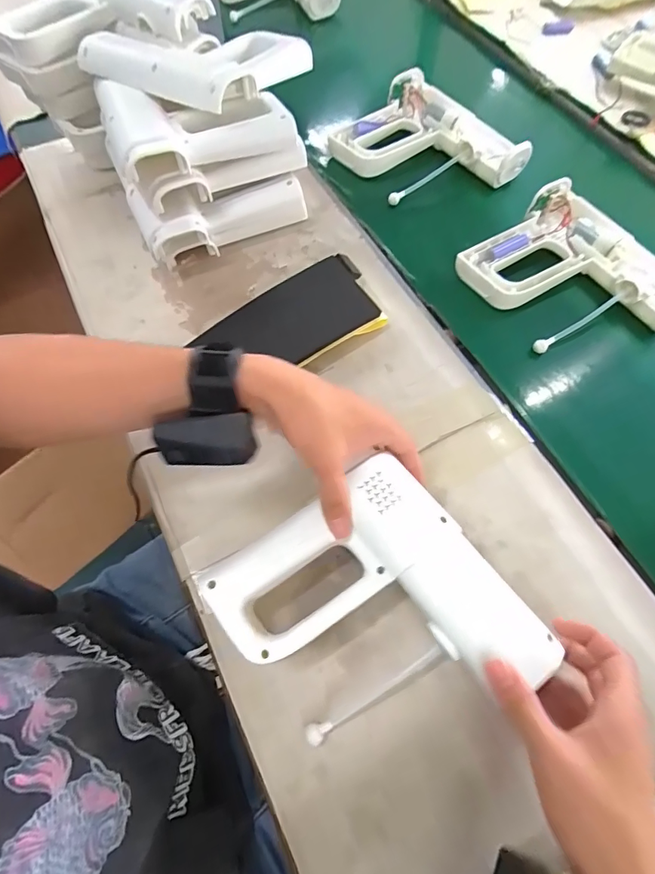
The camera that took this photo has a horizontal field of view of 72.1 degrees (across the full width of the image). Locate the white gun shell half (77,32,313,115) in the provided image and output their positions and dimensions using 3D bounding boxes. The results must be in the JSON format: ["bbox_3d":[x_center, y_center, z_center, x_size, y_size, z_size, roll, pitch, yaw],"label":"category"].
[{"bbox_3d":[-0.151,-0.445,0.516,0.208,0.050,0.182,28,68,13],"label":"white gun shell half"}]

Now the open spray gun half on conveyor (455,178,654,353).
[{"bbox_3d":[0.279,-0.182,0.499,0.183,0.032,0.206,-32,69,-13],"label":"open spray gun half on conveyor"}]

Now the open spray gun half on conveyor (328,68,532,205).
[{"bbox_3d":[0.131,-0.386,0.595,0.176,0.037,0.214,-39,70,-15],"label":"open spray gun half on conveyor"}]

